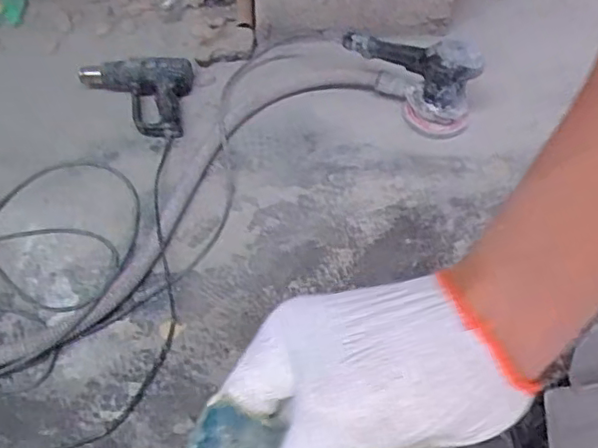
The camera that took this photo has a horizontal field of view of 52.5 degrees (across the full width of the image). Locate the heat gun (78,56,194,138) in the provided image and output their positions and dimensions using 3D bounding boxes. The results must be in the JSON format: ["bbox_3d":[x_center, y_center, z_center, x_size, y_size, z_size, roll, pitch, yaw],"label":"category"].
[{"bbox_3d":[-0.344,-0.268,1.248,0.227,0.065,0.166,6,56,4],"label":"heat gun"}]

